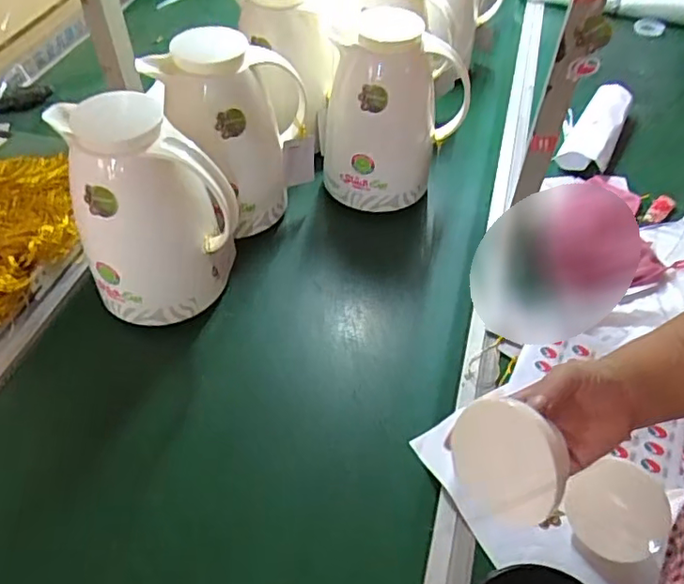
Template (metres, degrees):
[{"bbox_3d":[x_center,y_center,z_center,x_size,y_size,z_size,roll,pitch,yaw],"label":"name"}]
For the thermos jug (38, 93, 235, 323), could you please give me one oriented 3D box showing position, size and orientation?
[{"bbox_3d":[-0.220,-0.086,0.678,0.165,0.249,0.135,-21,52,-17],"label":"thermos jug"}]

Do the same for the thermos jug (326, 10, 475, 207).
[{"bbox_3d":[0.063,-0.249,0.822,0.142,0.241,0.160,35,57,27],"label":"thermos jug"}]

